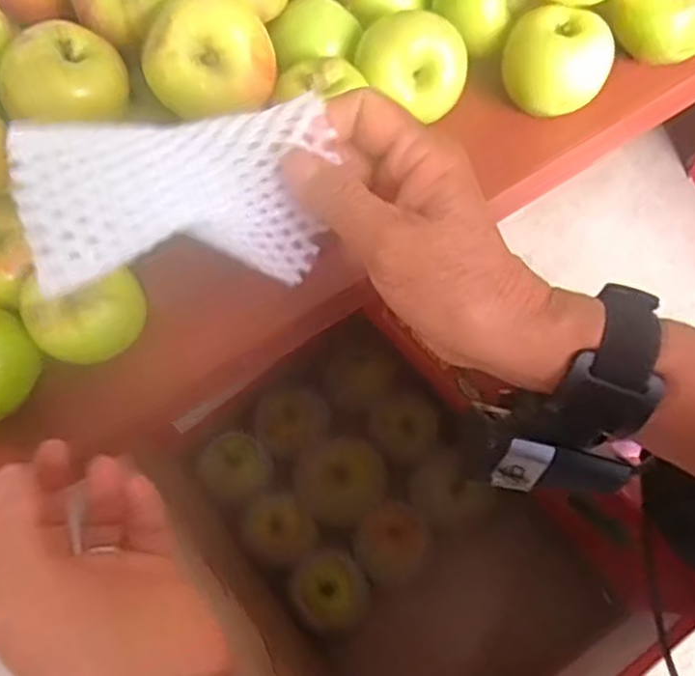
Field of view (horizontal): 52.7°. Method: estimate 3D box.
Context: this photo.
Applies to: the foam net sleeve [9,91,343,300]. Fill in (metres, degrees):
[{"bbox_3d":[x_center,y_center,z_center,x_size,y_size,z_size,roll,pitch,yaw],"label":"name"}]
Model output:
[{"bbox_3d":[-0.060,-0.056,0.270,0.111,0.070,0.055,-22,68,-6],"label":"foam net sleeve"}]

